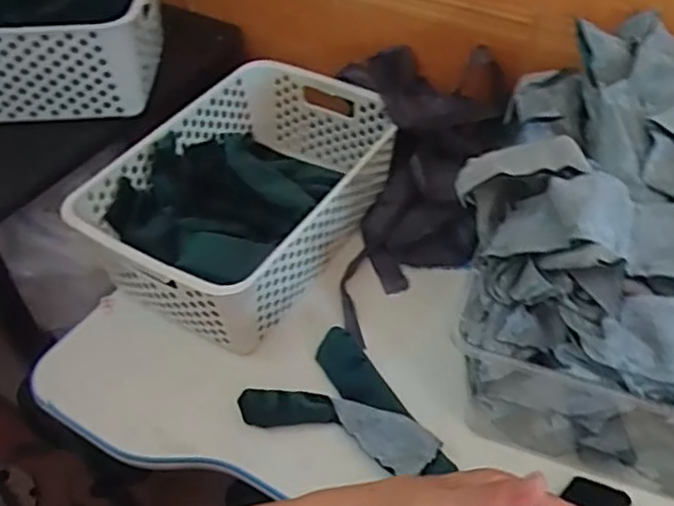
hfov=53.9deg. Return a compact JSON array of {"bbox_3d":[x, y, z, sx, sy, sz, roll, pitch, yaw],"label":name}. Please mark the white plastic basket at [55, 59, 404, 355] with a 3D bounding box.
[{"bbox_3d":[-0.087,-0.063,0.678,0.217,0.108,0.300,26,55,22],"label":"white plastic basket"}]

